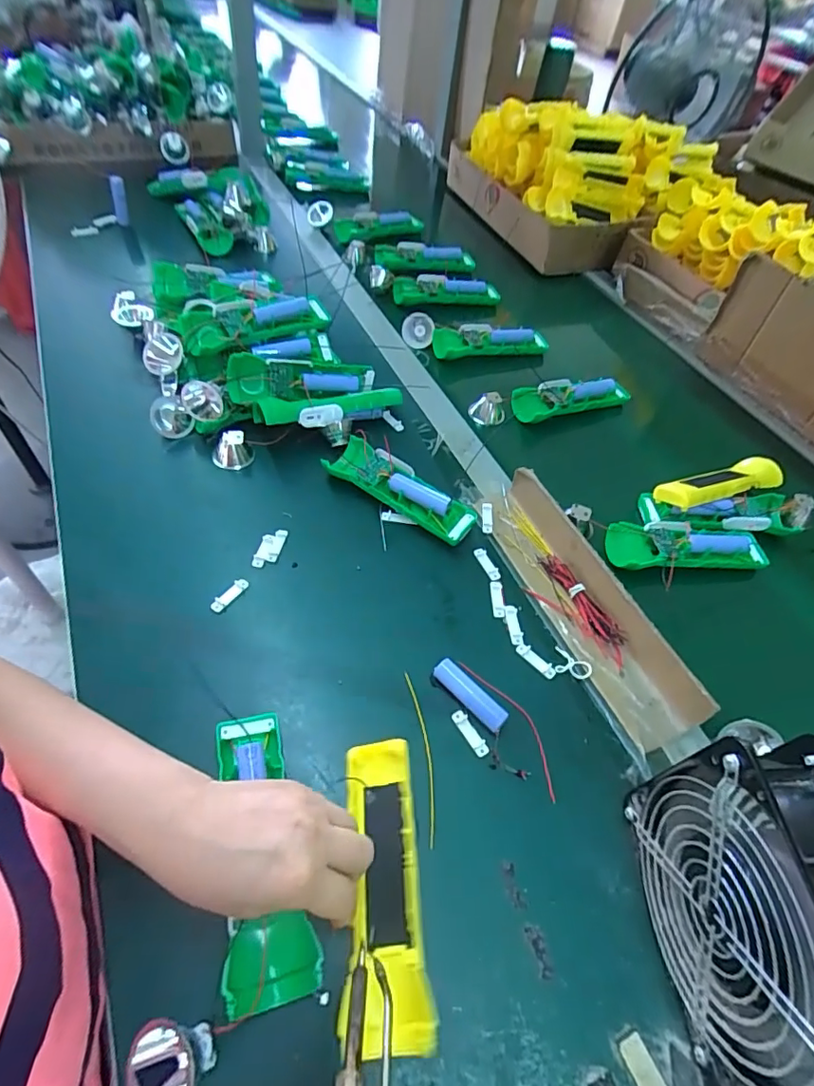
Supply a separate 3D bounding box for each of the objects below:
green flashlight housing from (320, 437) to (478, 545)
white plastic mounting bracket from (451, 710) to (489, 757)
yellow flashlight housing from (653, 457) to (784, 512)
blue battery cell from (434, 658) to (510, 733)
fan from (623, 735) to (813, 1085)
[{"bbox_3d":[-0.007,-0.055,0.537,0.165,0.037,0.052,30,55,17],"label":"green flashlight housing"},{"bbox_3d":[0.049,0.146,0.408,0.010,0.005,0.038,-27,59,-24],"label":"white plastic mounting bracket"},{"bbox_3d":[0.347,-0.069,0.589,0.161,0.024,0.043,-17,55,-17],"label":"yellow flashlight housing"},{"bbox_3d":[0.050,0.119,0.417,0.018,0.017,0.065,-36,63,-28],"label":"blue battery cell"},{"bbox_3d":[0.192,0.202,0.285,0.067,0.146,0.155,0,52,-5],"label":"fan"}]

